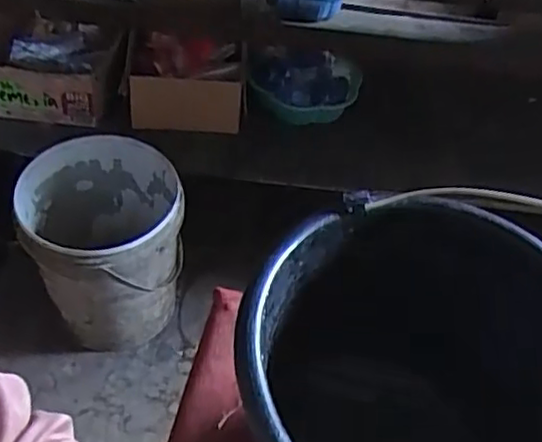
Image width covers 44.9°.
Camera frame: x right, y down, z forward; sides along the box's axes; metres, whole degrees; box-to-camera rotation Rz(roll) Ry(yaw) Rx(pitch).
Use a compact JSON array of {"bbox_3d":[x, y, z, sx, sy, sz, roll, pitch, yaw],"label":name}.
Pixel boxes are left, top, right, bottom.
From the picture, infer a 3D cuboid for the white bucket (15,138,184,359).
[{"bbox_3d":[-0.334,0.054,1.344,0.295,0.348,0.299,0,50,-5],"label":"white bucket"}]

